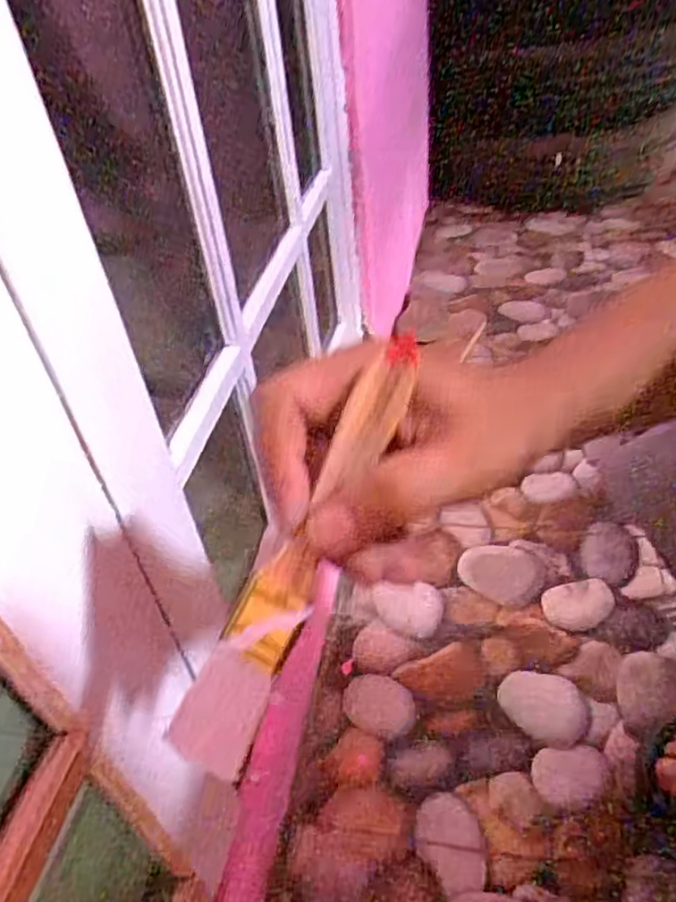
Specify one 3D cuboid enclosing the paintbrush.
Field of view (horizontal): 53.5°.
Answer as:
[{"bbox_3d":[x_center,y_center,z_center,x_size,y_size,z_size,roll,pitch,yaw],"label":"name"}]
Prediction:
[{"bbox_3d":[-0.012,0.035,0.232,0.024,0.011,0.160,27,89,31],"label":"paintbrush"}]

